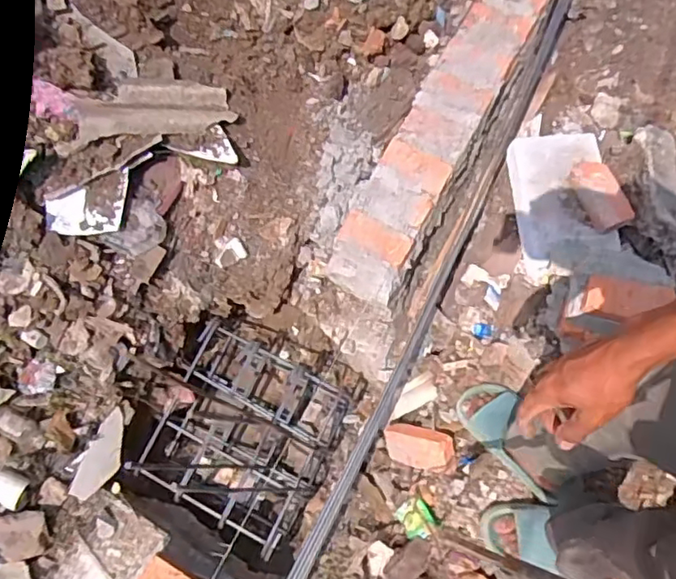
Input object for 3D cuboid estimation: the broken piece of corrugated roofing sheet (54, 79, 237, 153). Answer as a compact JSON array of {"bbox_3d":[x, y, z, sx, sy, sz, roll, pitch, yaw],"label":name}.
[{"bbox_3d":[-0.409,-0.385,1.277,0.362,0.026,0.127,-15,94,-24],"label":"broken piece of corrugated roofing sheet"}]

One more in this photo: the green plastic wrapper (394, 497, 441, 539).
[{"bbox_3d":[0.164,0.488,1.268,0.078,0.013,0.086,-42,43,11],"label":"green plastic wrapper"}]

